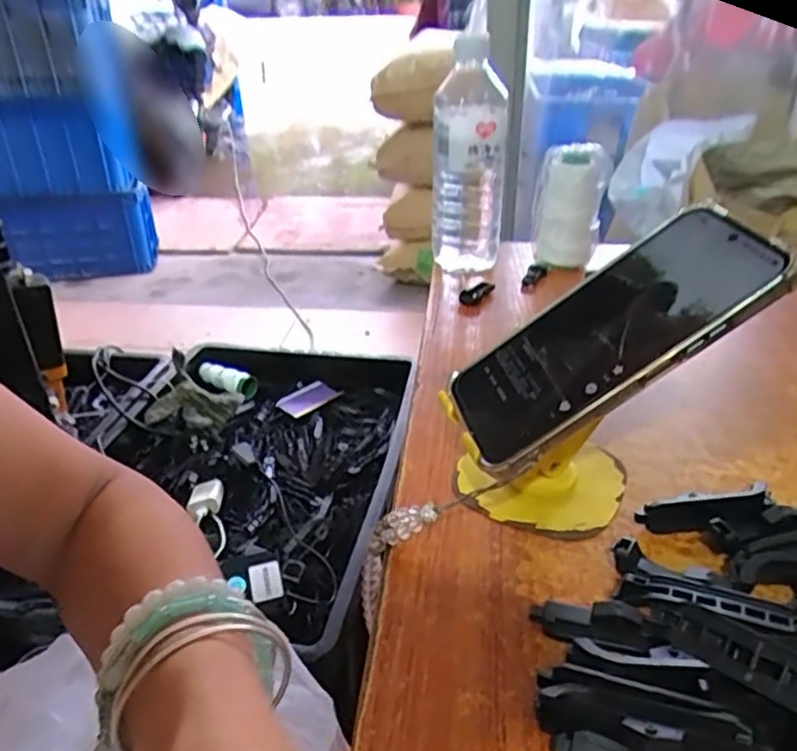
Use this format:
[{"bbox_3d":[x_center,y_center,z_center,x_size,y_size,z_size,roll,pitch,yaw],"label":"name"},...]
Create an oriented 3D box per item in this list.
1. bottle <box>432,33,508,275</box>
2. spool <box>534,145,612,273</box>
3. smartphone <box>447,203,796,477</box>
[{"bbox_3d":[0.066,-0.204,0.617,0.068,0.196,0.074,4,30,9],"label":"bottle"},{"bbox_3d":[0.167,-0.161,0.633,0.062,0.118,0.056,8,31,16],"label":"spool"},{"bbox_3d":[0.102,-0.021,0.325,0.164,0.013,0.082,-35,33,9],"label":"smartphone"}]

